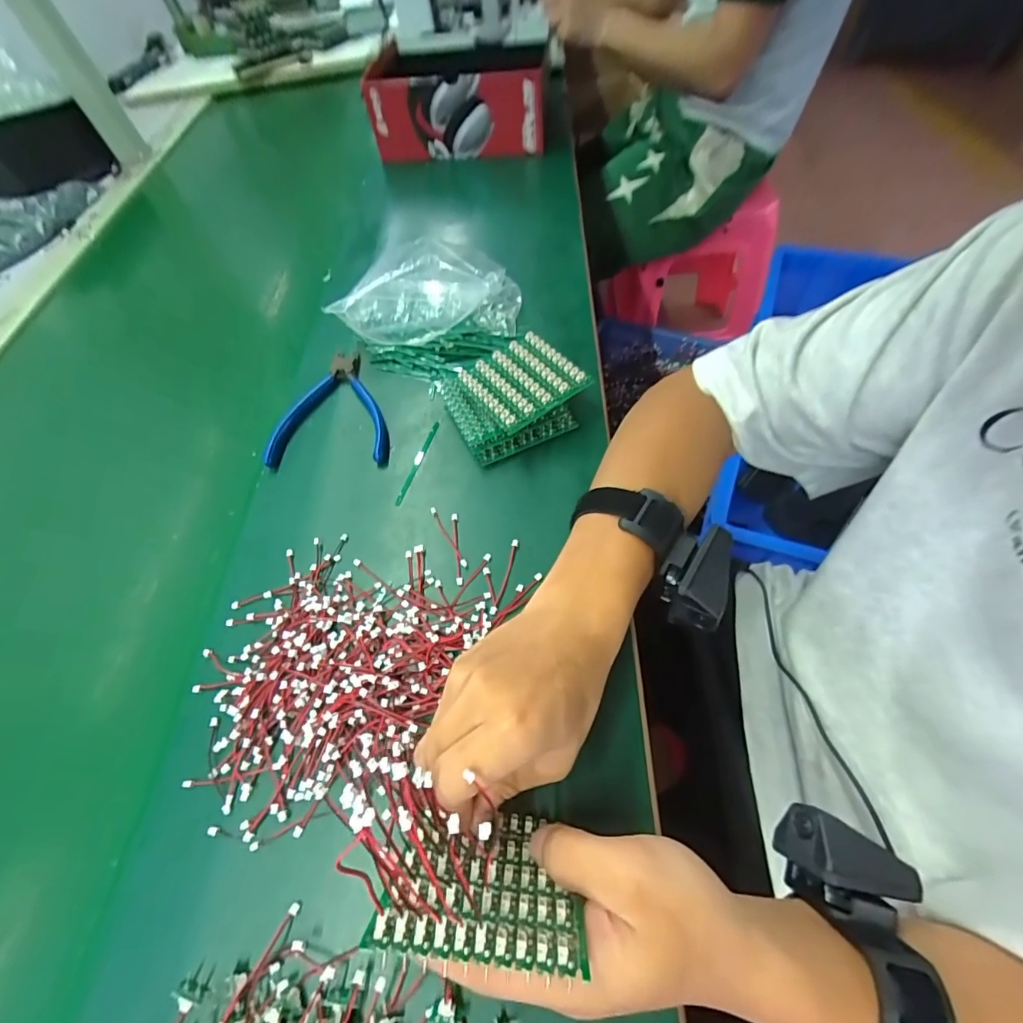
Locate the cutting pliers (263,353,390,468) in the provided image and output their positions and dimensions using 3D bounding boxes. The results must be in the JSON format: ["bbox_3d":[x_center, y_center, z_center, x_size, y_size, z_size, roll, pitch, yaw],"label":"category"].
[{"bbox_3d":[-0.154,-0.096,0.417,0.103,0.017,0.122,0,58,2],"label":"cutting pliers"}]

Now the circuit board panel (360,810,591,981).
[{"bbox_3d":[-0.012,0.159,0.205,0.077,0.080,0.007,8,88,2],"label":"circuit board panel"}]

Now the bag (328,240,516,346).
[{"bbox_3d":[-0.081,-0.209,0.451,0.178,0.061,0.087,-13,59,-4],"label":"bag"}]

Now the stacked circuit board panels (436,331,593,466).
[{"bbox_3d":[0.002,-0.098,0.395,0.108,0.037,0.088,-23,60,-9],"label":"stacked circuit board panels"}]

